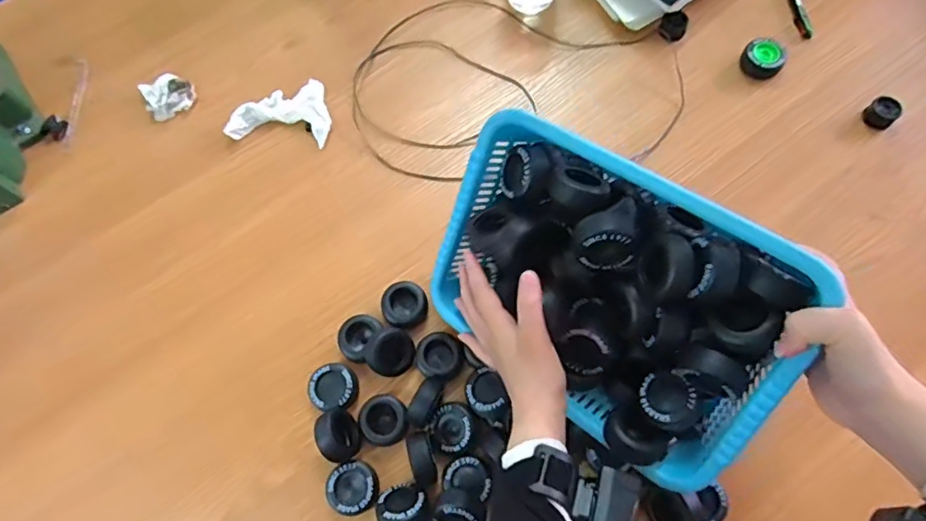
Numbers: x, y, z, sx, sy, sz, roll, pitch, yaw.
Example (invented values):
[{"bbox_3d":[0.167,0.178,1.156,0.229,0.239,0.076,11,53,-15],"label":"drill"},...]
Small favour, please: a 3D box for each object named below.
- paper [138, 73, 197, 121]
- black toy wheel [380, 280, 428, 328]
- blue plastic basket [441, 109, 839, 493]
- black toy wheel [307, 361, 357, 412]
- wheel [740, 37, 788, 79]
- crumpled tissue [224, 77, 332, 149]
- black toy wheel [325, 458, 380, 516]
[{"bbox_3d":[-0.396,-0.224,0.767,0.063,0.018,0.060,-28,71,-9],"label":"paper"},{"bbox_3d":[-0.066,0.050,0.642,0.050,0.022,0.048,0,69,1],"label":"black toy wheel"},{"bbox_3d":[0.114,0.027,0.483,0.299,0.224,0.066,34,33,25],"label":"blue plastic basket"},{"bbox_3d":[-0.139,0.137,0.613,0.048,0.025,0.047,0,69,1],"label":"black toy wheel"},{"bbox_3d":[0.391,-0.264,0.740,0.051,0.017,0.057,36,74,14],"label":"wheel"},{"bbox_3d":[-0.236,-0.204,0.753,0.127,0.025,0.105,6,70,4],"label":"crumpled tissue"},{"bbox_3d":[-0.111,0.231,0.578,0.050,0.025,0.049,0,69,1],"label":"black toy wheel"}]

